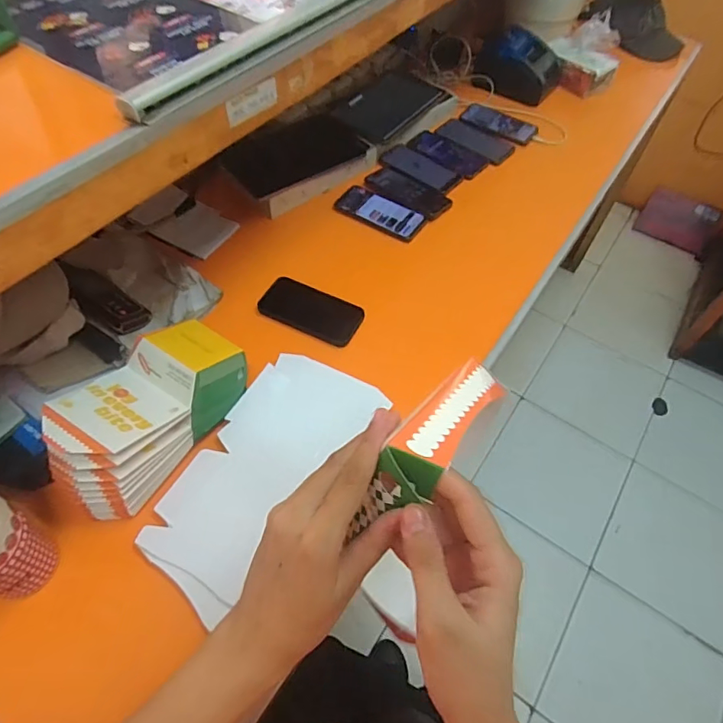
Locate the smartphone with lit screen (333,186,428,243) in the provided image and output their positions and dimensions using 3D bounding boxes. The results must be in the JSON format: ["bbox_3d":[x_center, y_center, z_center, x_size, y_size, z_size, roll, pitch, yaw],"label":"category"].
[{"bbox_3d":[0.038,-0.290,0.934,0.173,0.012,0.080,28,59,16],"label":"smartphone with lit screen"}]

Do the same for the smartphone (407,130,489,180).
[{"bbox_3d":[0.188,-0.455,1.053,0.179,0.004,0.087,37,62,20],"label":"smartphone"}]

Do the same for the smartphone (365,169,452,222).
[{"bbox_3d":[0.094,-0.342,0.973,0.177,0.004,0.085,32,60,18],"label":"smartphone"}]

